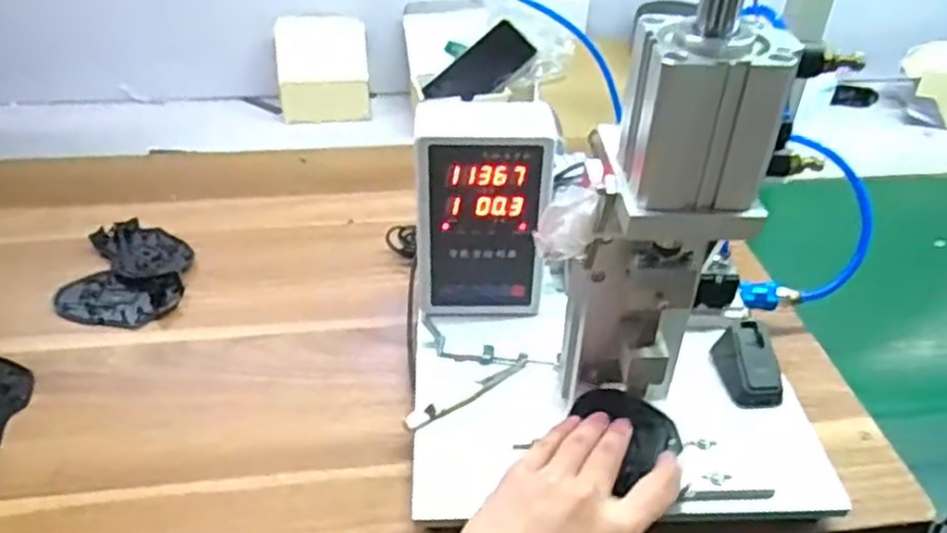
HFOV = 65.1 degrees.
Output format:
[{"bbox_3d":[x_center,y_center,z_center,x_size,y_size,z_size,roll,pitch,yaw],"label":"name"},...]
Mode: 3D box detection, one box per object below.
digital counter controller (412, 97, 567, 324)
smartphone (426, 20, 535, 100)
[{"bbox_3d":[0.005,-0.046,0.624,0.110,0.174,0.063,-1,39,-3],"label":"digital counter controller"},{"bbox_3d":[0.011,-0.278,1.056,0.154,0.008,0.071,-42,78,0],"label":"smartphone"}]

